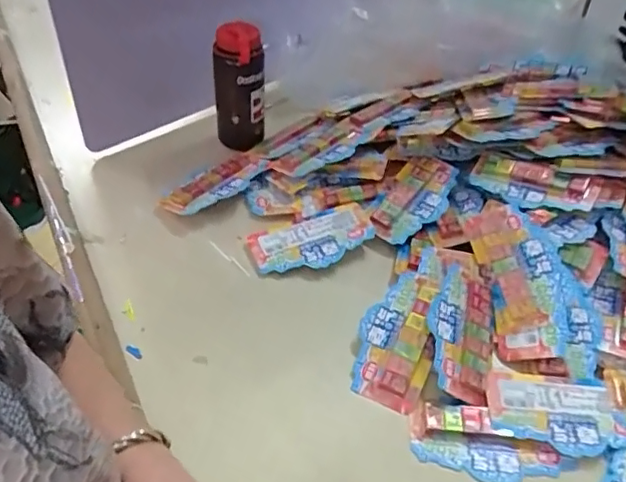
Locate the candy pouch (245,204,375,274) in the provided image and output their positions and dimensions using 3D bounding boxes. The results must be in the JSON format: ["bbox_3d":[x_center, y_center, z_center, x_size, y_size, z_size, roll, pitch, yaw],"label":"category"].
[{"bbox_3d":[0.000,-0.003,0.675,0.145,0.011,0.080,-16,48,-14],"label":"candy pouch"}]

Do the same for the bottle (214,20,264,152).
[{"bbox_3d":[-0.097,-0.208,0.761,0.076,0.159,0.060,-8,46,-7],"label":"bottle"}]

